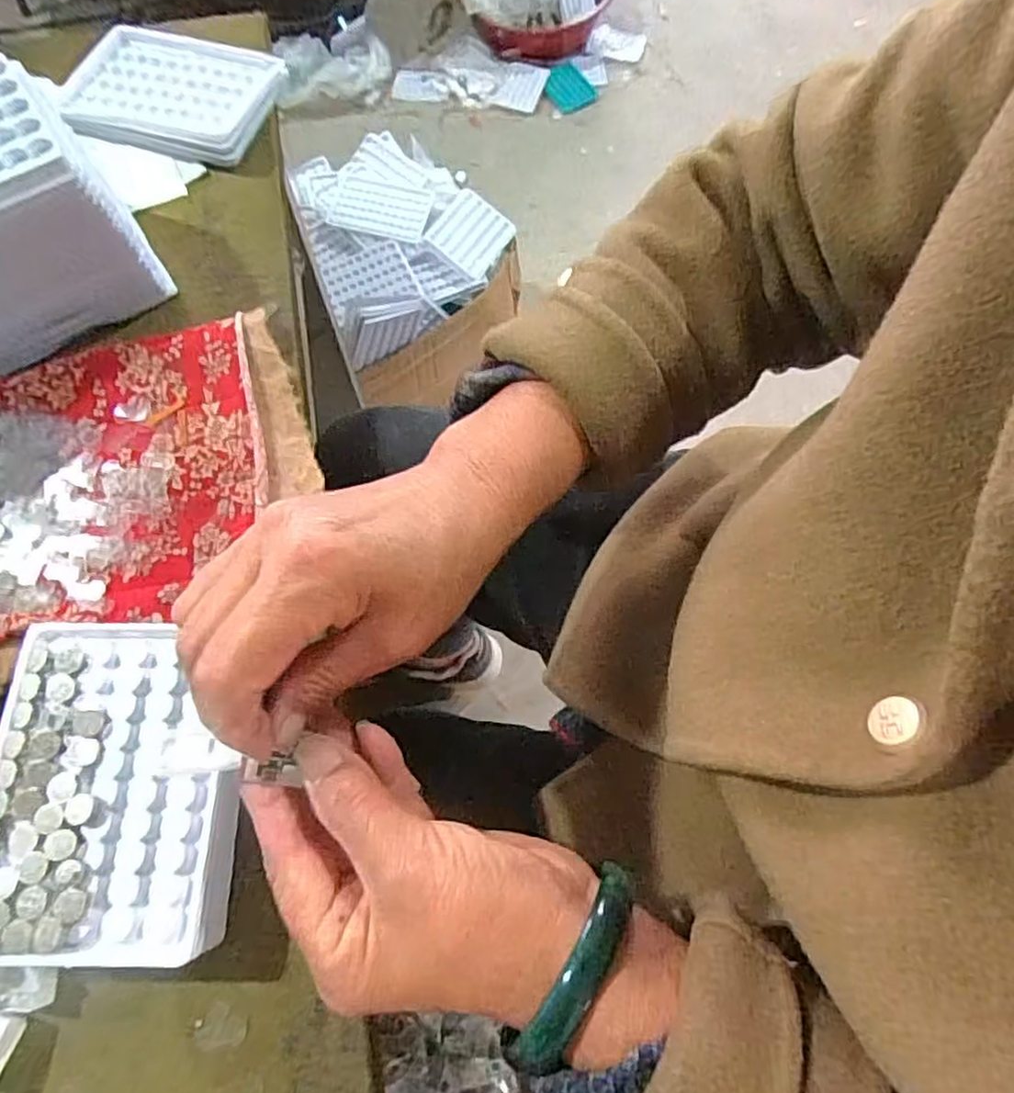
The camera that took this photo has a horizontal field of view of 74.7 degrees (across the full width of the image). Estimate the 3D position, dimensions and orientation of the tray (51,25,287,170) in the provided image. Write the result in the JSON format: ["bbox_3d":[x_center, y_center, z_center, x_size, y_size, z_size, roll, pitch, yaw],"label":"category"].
[{"bbox_3d":[-0.230,-0.310,0.452,0.135,0.016,0.093,13,68,4],"label":"tray"}]

